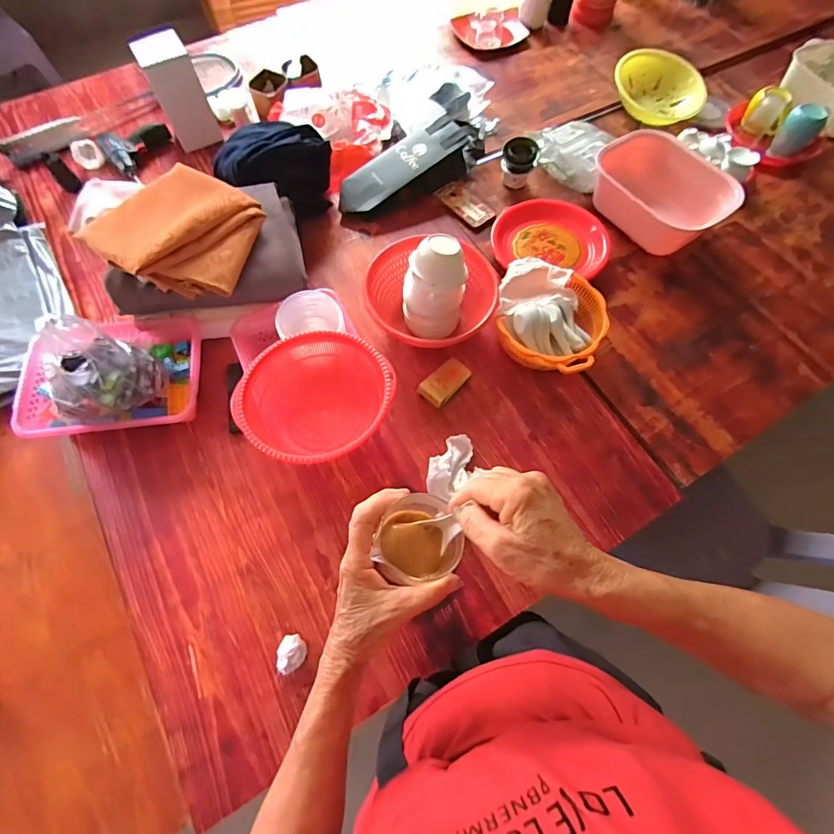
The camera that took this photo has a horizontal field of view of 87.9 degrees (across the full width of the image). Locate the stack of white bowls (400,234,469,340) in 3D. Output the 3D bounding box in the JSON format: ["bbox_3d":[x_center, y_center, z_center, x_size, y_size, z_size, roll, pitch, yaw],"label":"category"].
[{"bbox_3d":[0.032,-0.242,0.832,0.118,0.176,0.108,4,67,2],"label":"stack of white bowls"}]

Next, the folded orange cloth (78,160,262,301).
[{"bbox_3d":[-0.434,-0.342,0.791,0.259,0.070,0.243,27,68,11],"label":"folded orange cloth"}]

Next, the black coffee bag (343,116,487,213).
[{"bbox_3d":[-0.008,-0.602,1.037,0.398,0.090,0.125,-36,71,-14],"label":"black coffee bag"}]

